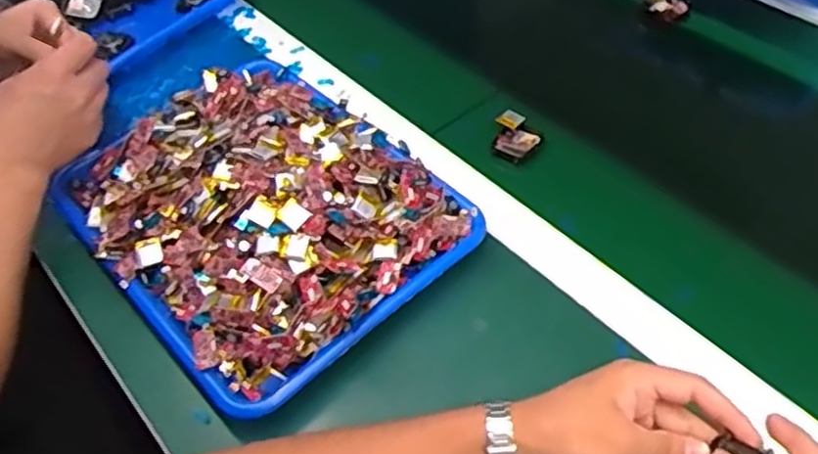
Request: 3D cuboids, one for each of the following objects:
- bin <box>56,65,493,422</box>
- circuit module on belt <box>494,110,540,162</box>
[{"bbox_3d":[-0.128,-0.025,0.605,0.246,0.062,0.311,-37,57,-22],"label":"bin"},{"bbox_3d":[0.099,-0.086,0.681,0.045,0.014,0.043,26,58,24],"label":"circuit module on belt"}]

